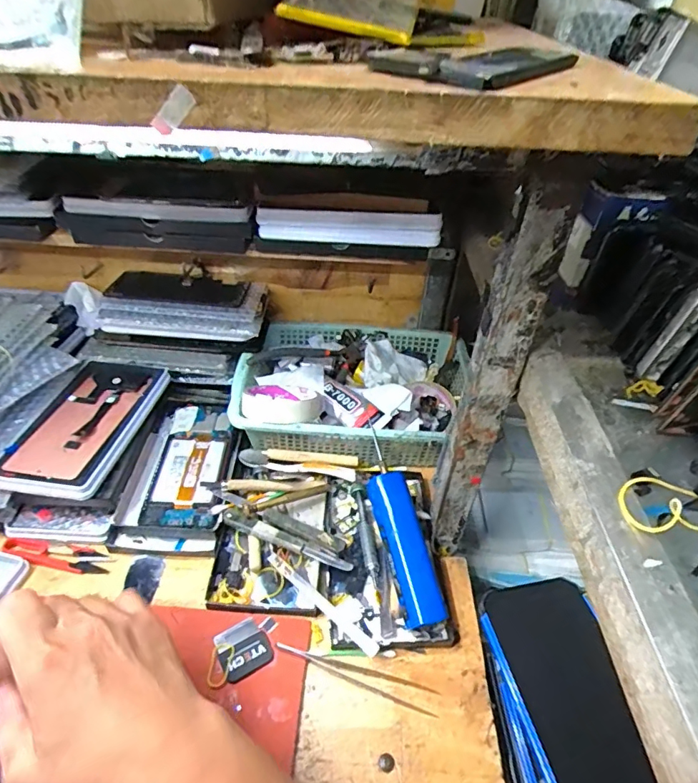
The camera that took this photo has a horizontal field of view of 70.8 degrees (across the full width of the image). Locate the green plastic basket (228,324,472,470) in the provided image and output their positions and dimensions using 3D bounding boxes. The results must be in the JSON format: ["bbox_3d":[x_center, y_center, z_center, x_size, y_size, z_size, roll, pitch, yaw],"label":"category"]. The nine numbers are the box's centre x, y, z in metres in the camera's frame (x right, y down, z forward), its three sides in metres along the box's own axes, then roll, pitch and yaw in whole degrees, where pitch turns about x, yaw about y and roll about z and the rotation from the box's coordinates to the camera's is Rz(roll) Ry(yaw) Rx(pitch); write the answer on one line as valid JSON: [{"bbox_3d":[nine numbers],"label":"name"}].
[{"bbox_3d":[0.003,0.000,0.601,0.263,0.078,0.198,4,41,1],"label":"green plastic basket"}]

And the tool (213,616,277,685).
[{"bbox_3d":[-0.086,0.211,0.404,0.040,0.004,0.043,-21,46,-25],"label":"tool"}]

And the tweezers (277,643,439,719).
[{"bbox_3d":[0.007,0.227,0.401,0.132,0.009,0.020,15,42,14],"label":"tweezers"}]

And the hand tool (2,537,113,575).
[{"bbox_3d":[-0.272,0.153,0.459,0.096,0.015,0.020,7,41,4],"label":"hand tool"}]

